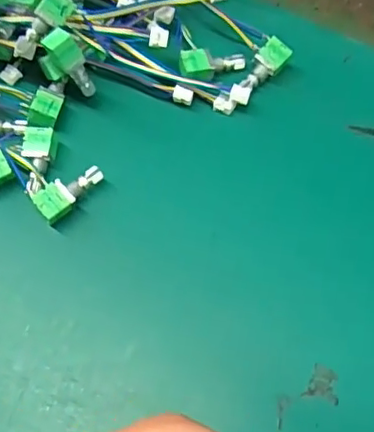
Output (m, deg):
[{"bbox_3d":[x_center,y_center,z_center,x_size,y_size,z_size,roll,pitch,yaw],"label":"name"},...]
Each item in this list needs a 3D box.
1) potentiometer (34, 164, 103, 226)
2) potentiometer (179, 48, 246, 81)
[{"bbox_3d":[-0.045,-0.010,0.223,0.011,0.009,0.028,40,70,21],"label":"potentiometer"},{"bbox_3d":[0.011,-0.066,0.252,0.029,0.007,0.013,-7,62,-20],"label":"potentiometer"}]

